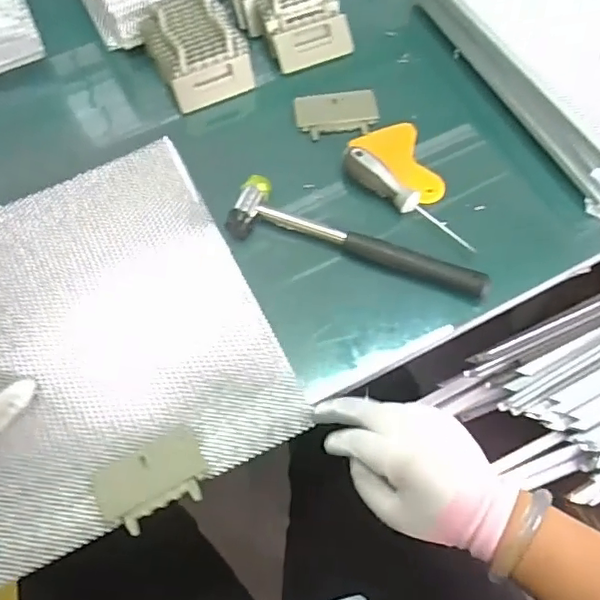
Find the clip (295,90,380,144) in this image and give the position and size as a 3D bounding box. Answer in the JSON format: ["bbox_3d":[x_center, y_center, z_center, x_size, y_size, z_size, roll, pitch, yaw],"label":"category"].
[{"bbox_3d":[0.039,-0.197,0.606,0.085,0.014,0.050,-8,64,-2],"label":"clip"}]

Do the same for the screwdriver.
[{"bbox_3d":[0.102,-0.095,0.545,0.145,0.028,0.020,39,71,18],"label":"screwdriver"}]

